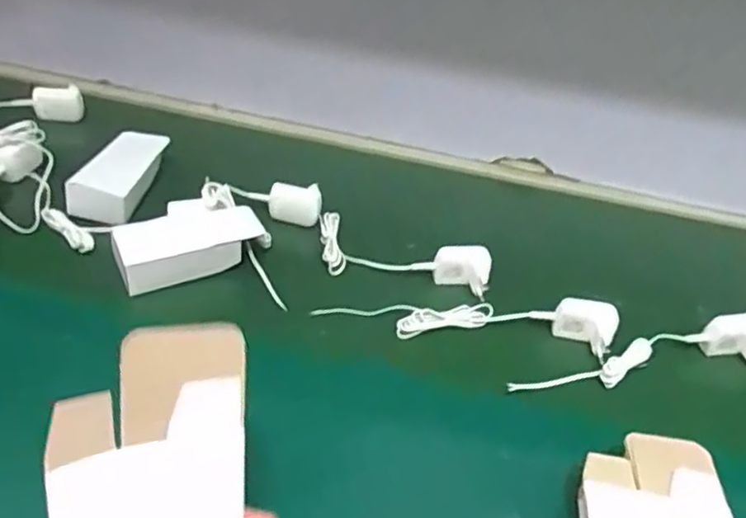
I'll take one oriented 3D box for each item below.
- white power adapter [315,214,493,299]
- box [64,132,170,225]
[{"bbox_3d":[0.027,-0.006,0.710,0.209,0.036,0.069,18,41,13],"label":"white power adapter"},{"bbox_3d":[-0.292,-0.098,0.751,0.073,0.044,0.142,8,40,0],"label":"box"}]

